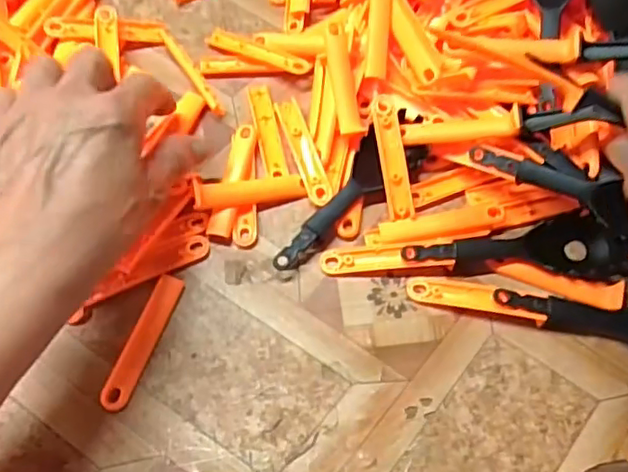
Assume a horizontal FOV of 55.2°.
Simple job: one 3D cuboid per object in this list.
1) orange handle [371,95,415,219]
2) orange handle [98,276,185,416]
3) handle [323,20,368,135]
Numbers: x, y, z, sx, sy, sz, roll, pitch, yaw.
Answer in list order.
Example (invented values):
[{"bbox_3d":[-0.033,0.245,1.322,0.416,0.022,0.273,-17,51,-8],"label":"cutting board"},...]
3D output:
[{"bbox_3d":[0.046,-0.048,0.358,0.014,0.007,0.076,-8,82,-6],"label":"orange handle"},{"bbox_3d":[-0.093,0.057,0.325,0.015,0.005,0.076,20,67,6],"label":"orange handle"},{"bbox_3d":[0.018,-0.099,0.377,0.014,0.006,0.070,-11,89,-7],"label":"handle"}]

